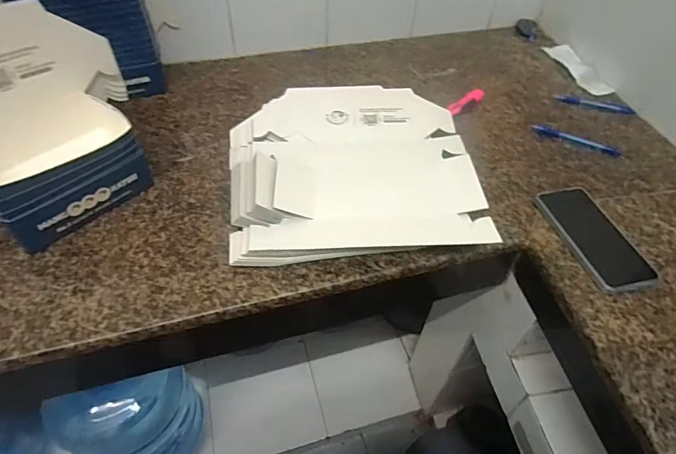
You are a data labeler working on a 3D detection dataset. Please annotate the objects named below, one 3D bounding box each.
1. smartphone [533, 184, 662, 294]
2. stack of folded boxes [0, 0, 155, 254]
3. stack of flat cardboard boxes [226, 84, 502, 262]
[{"bbox_3d":[0.341,0.011,0.560,0.083,0.014,0.169,-10,49,-11],"label":"smartphone"},{"bbox_3d":[-0.367,-0.118,0.511,0.130,0.226,0.265,32,54,24],"label":"stack of folded boxes"},{"bbox_3d":[0.017,-0.097,0.628,0.338,0.048,0.347,-1,48,-3],"label":"stack of flat cardboard boxes"}]

